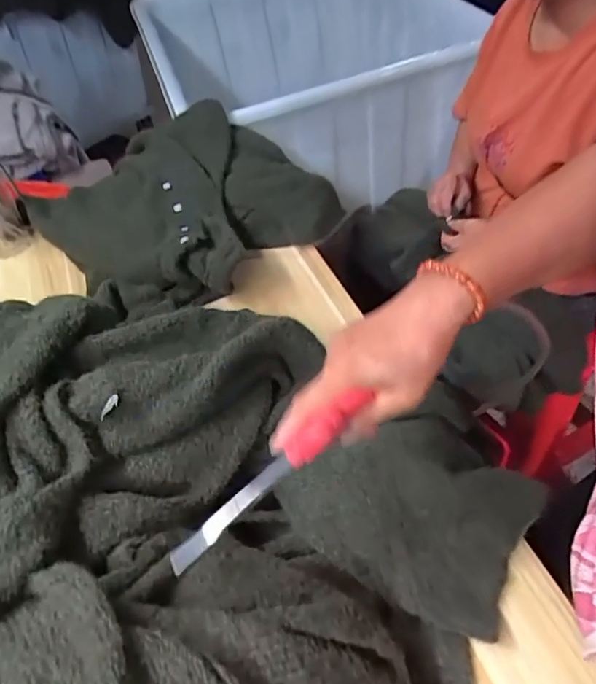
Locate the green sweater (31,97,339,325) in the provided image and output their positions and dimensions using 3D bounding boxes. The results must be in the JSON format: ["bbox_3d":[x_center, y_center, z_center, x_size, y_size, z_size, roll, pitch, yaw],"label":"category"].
[{"bbox_3d":[-0.194,-0.247,0.952,0.407,0.128,0.432,-3,49,4],"label":"green sweater"}]

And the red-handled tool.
[{"bbox_3d":[-0.018,0.089,0.359,0.165,0.013,0.022,-41,56,-8],"label":"red-handled tool"}]

